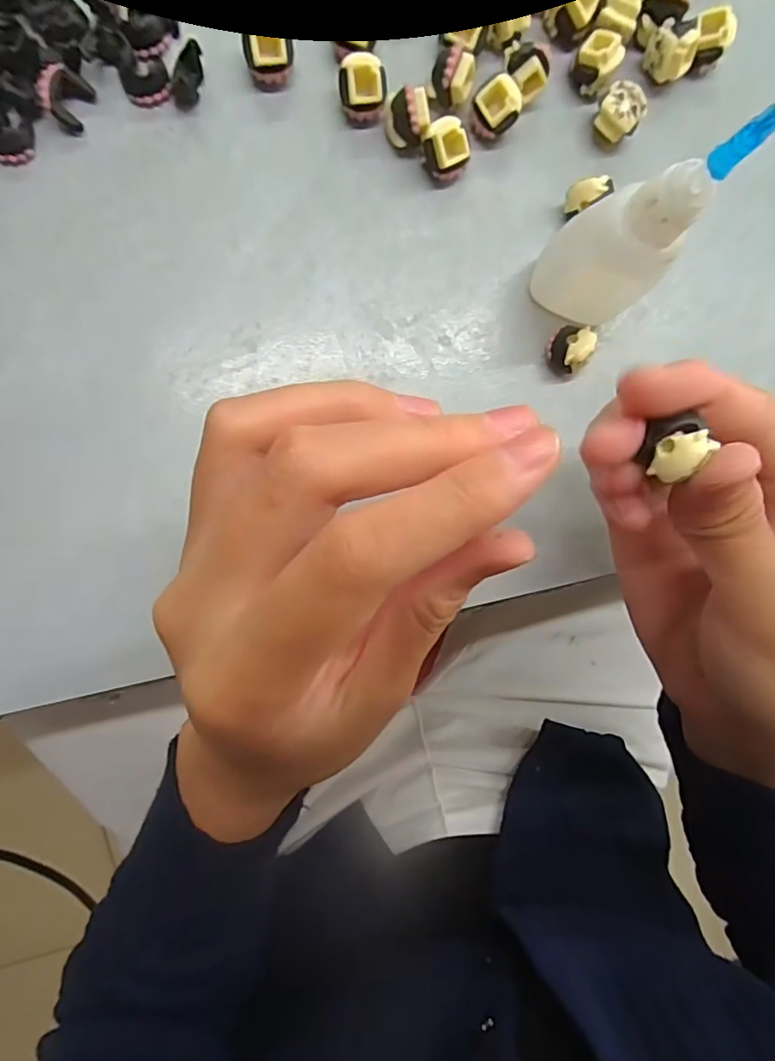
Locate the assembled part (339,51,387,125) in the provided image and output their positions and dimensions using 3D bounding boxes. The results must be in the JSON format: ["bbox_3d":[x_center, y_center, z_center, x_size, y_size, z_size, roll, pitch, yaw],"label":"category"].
[{"bbox_3d":[-0.009,-0.151,0.178,0.015,0.015,0.015,-7,94,-6],"label":"assembled part"}]

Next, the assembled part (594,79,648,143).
[{"bbox_3d":[0.083,-0.150,0.187,0.016,0.016,0.012,32,89,-7],"label":"assembled part"}]

